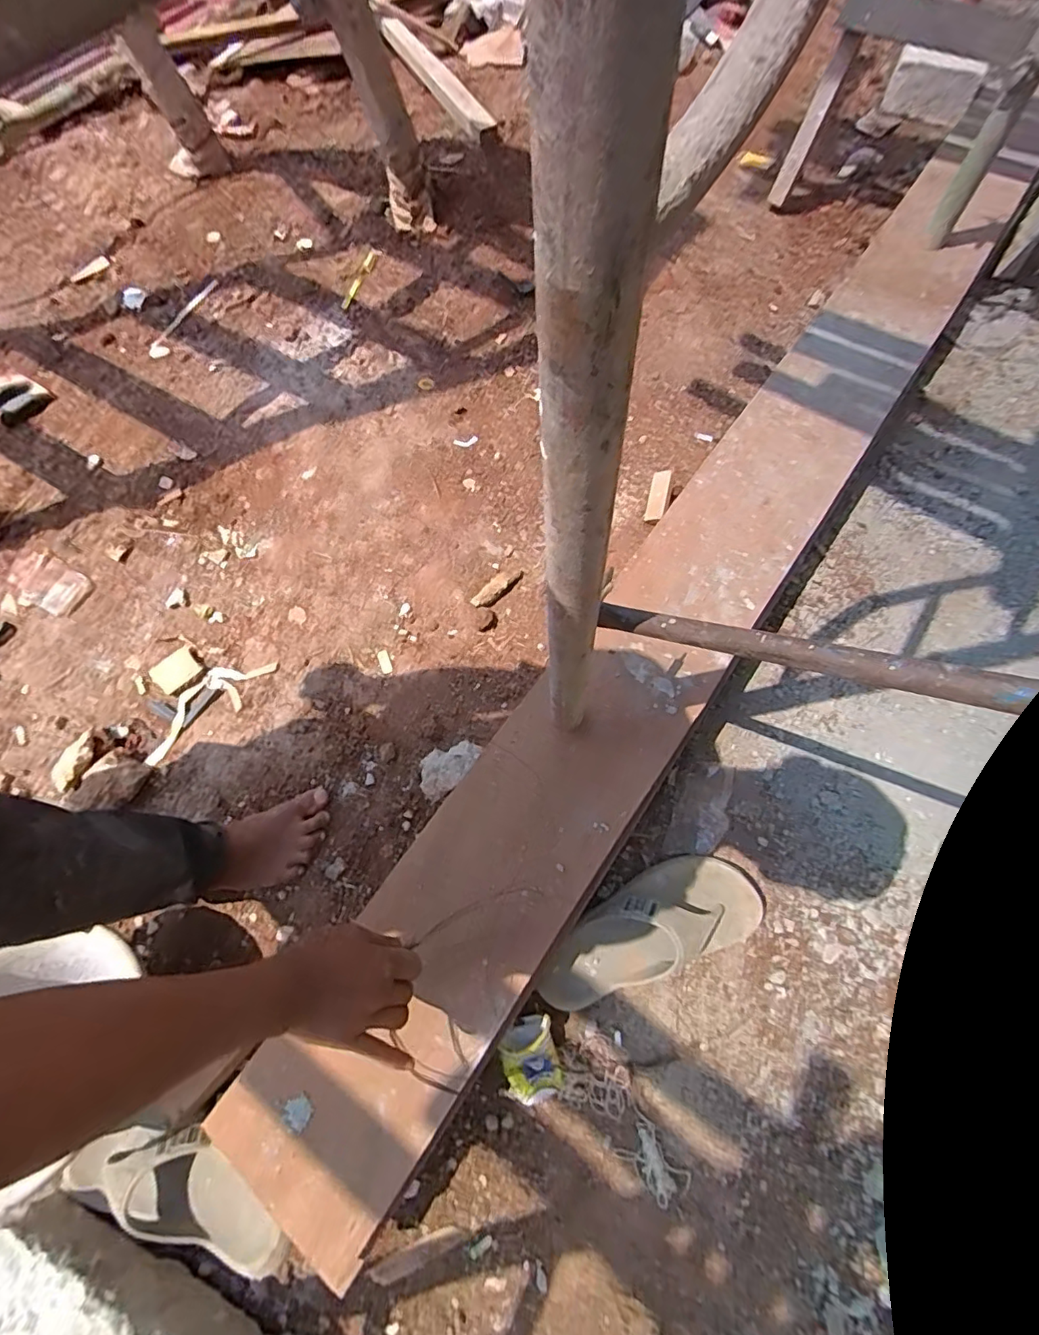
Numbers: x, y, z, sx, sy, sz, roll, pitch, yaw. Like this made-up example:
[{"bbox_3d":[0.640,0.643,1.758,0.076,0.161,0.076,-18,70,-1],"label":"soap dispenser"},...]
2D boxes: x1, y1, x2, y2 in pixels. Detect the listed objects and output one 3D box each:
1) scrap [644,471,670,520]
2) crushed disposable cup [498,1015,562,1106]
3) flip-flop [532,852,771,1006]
[{"bbox_3d":[0.243,-0.303,0.957,0.032,0.009,0.092,10,86,21],"label":"scrap"},{"bbox_3d":[0.011,0.481,0.658,0.069,0.066,0.083,-13,70,-2],"label":"crushed disposable cup"},{"bbox_3d":[0.164,0.329,0.690,0.294,0.079,0.116,-19,70,-4],"label":"flip-flop"}]

